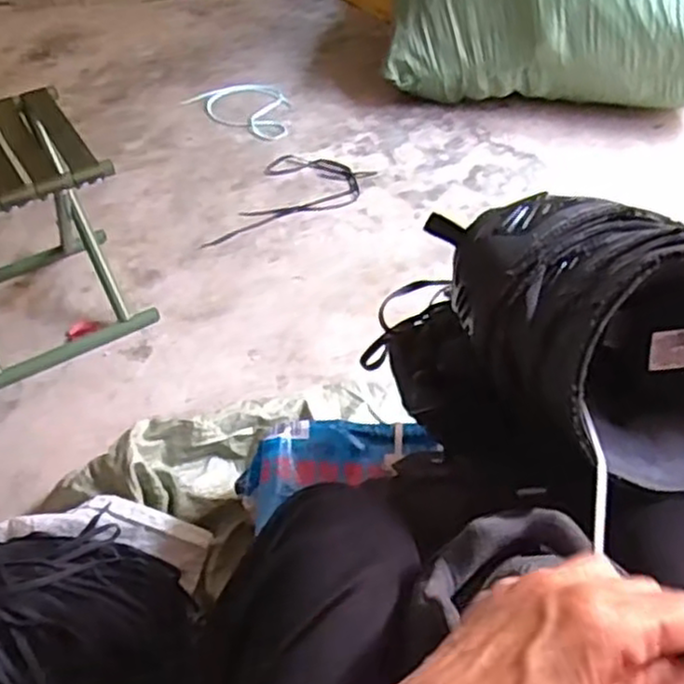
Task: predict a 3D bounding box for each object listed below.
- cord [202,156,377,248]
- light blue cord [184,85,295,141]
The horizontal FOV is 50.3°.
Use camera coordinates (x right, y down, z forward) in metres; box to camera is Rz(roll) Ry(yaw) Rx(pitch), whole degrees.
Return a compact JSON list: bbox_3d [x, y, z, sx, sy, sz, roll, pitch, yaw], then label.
[{"bbox_3d":[-0.090,-0.265,1.388,0.217,0.008,0.306,14,49,15],"label":"cord"},{"bbox_3d":[-0.202,-0.529,1.636,0.277,0.014,0.174,35,57,30],"label":"light blue cord"}]

